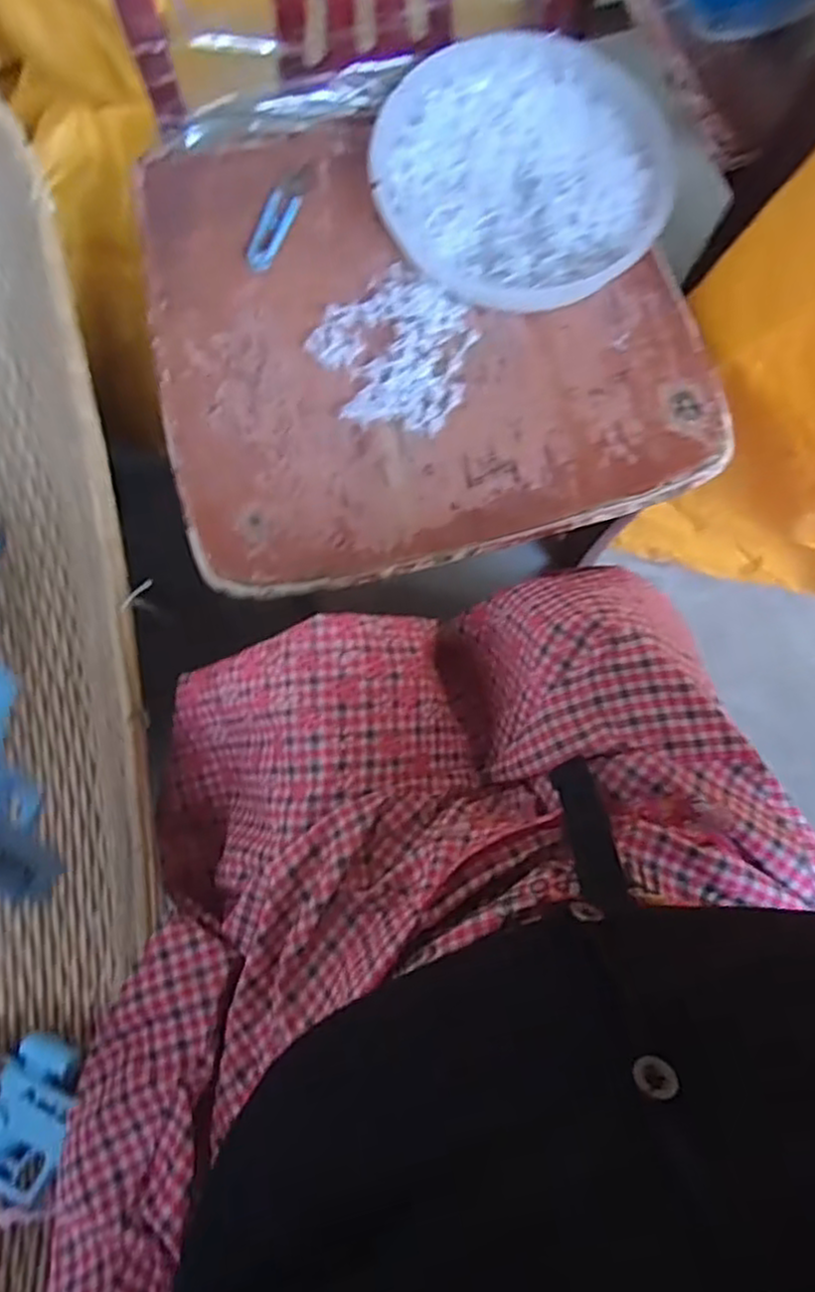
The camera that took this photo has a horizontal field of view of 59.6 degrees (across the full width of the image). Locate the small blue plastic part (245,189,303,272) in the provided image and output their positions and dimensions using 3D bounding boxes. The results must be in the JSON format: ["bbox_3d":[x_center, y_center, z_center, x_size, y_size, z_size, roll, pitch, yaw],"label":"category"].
[{"bbox_3d":[-0.107,-0.330,0.565,0.026,0.005,0.073,20,80,4],"label":"small blue plastic part"}]

